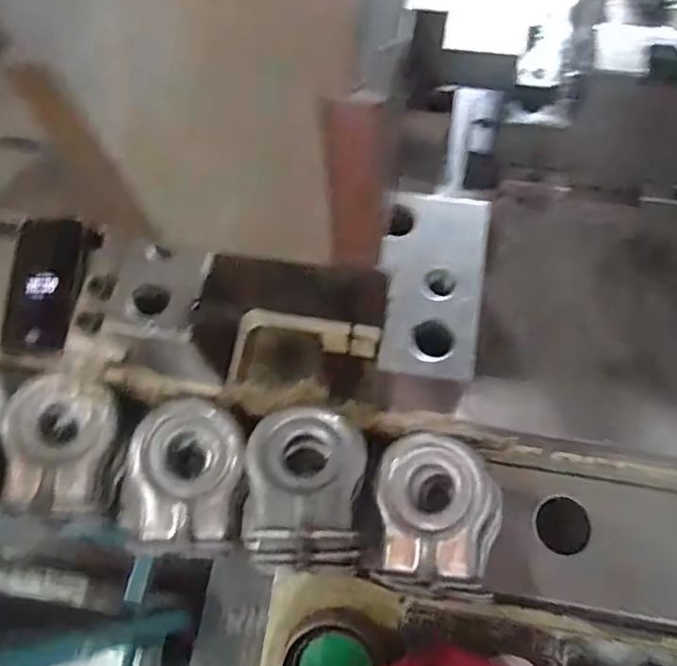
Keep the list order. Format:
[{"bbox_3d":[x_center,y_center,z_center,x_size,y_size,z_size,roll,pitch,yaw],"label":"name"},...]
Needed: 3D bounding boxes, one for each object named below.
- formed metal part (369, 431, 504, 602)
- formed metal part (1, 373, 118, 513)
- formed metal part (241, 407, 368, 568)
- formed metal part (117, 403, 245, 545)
[{"bbox_3d":[0.087,0.154,0.505,0.109,0.053,0.119,5,68,4],"label":"formed metal part"},{"bbox_3d":[-0.251,0.096,0.531,0.097,0.055,0.113,7,68,5],"label":"formed metal part"},{"bbox_3d":[-0.029,0.117,0.487,0.100,0.050,0.133,0,68,2],"label":"formed metal part"},{"bbox_3d":[-0.134,0.121,0.521,0.096,0.050,0.117,9,68,6],"label":"formed metal part"}]

